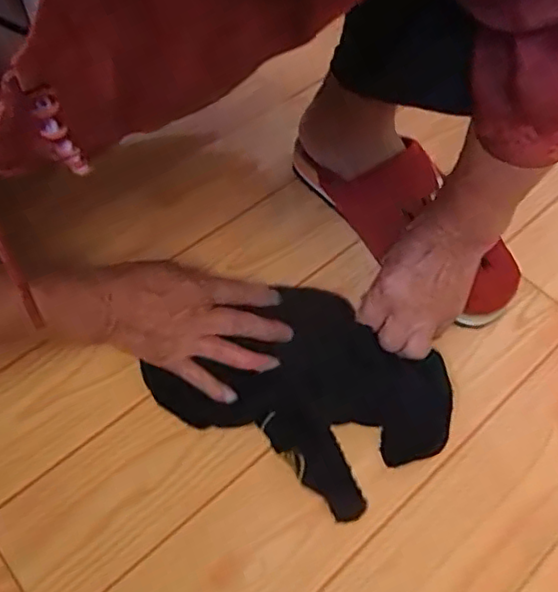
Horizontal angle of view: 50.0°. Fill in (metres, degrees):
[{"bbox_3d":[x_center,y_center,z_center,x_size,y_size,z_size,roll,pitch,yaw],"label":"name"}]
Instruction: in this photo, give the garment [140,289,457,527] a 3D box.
[{"bbox_3d":[0.025,0.075,0.503,0.223,0.024,0.155,28,61,15],"label":"garment"}]

